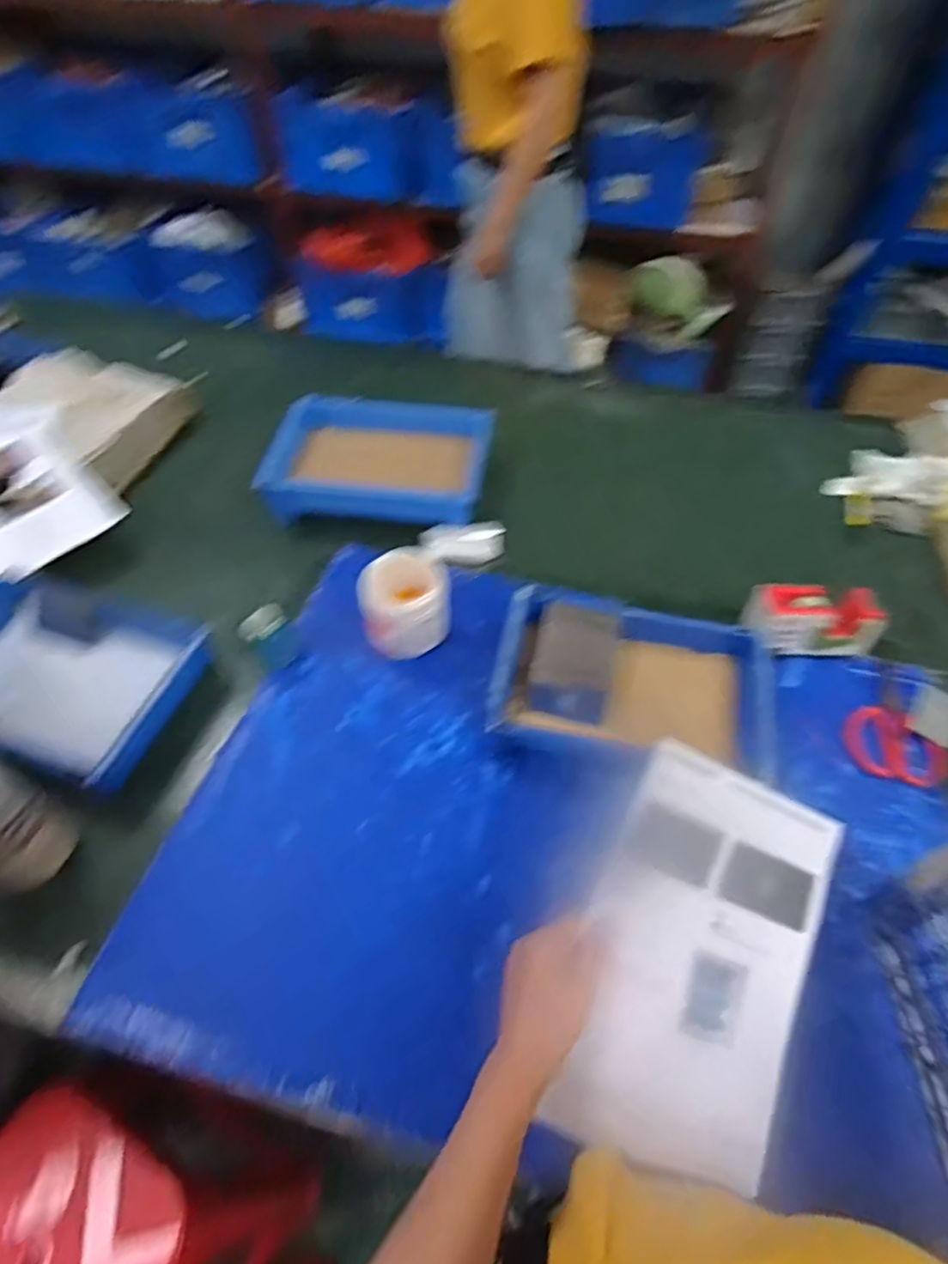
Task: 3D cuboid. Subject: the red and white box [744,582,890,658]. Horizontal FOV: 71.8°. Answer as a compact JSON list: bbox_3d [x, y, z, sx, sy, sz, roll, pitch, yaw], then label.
[{"bbox_3d":[0.427,-0.016,0.832,0.150,0.081,0.067,0,52,1],"label":"red and white box"}]

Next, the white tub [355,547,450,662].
[{"bbox_3d":[-0.084,-0.036,0.821,0.108,0.099,0.088,-6,52,-3],"label":"white tub"}]

